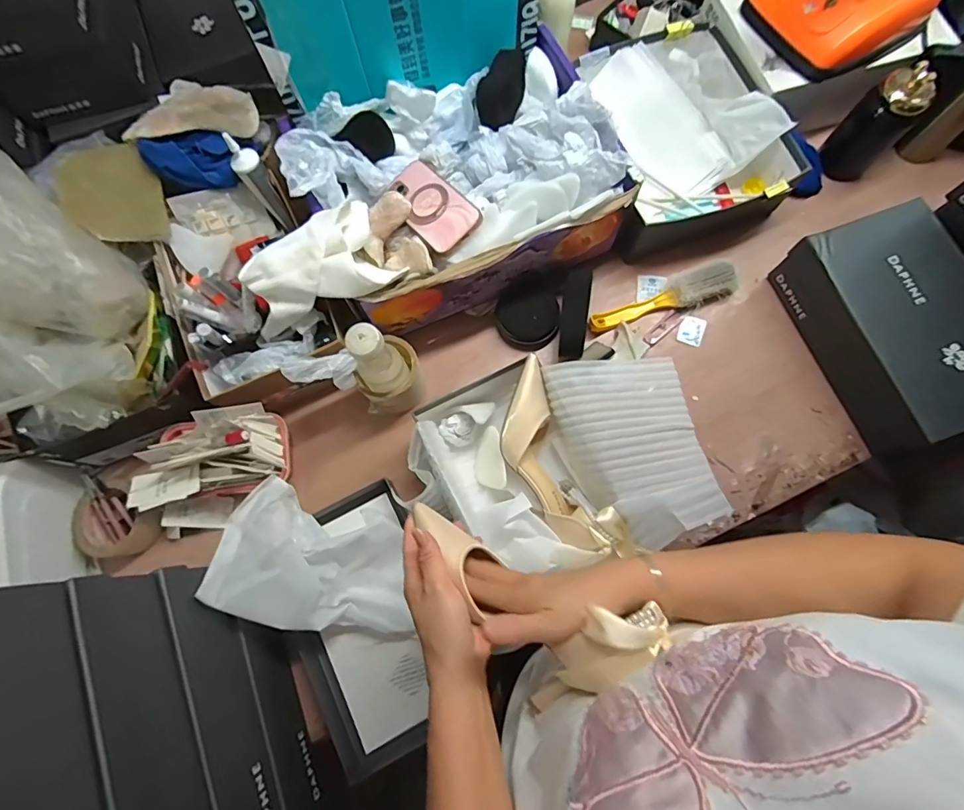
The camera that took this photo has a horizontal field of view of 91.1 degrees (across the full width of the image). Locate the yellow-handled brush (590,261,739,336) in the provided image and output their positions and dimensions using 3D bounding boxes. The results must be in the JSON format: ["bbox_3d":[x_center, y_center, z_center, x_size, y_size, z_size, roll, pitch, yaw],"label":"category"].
[{"bbox_3d":[0.269,-0.154,0.695,0.228,0.035,0.050,-21,76,-4],"label":"yellow-handled brush"}]

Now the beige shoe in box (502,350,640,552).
[{"bbox_3d":[0.087,0.080,0.596,0.086,0.069,0.252,-26,76,-5],"label":"beige shoe in box"}]

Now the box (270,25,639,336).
[{"bbox_3d":[-0.034,-0.308,0.651,0.397,0.147,0.295,-23,76,-4],"label":"box"}]

